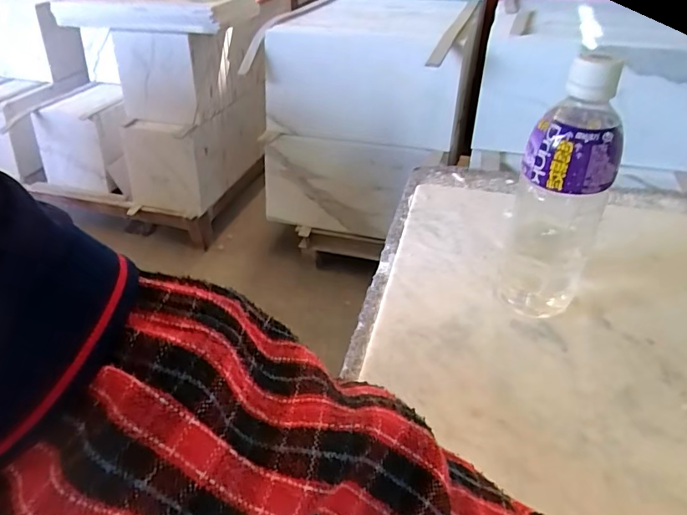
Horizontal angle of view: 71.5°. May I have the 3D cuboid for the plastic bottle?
[{"bbox_3d":[0.171,-0.045,0.373,0.065,0.205,0.077,19,40,26],"label":"plastic bottle"}]

